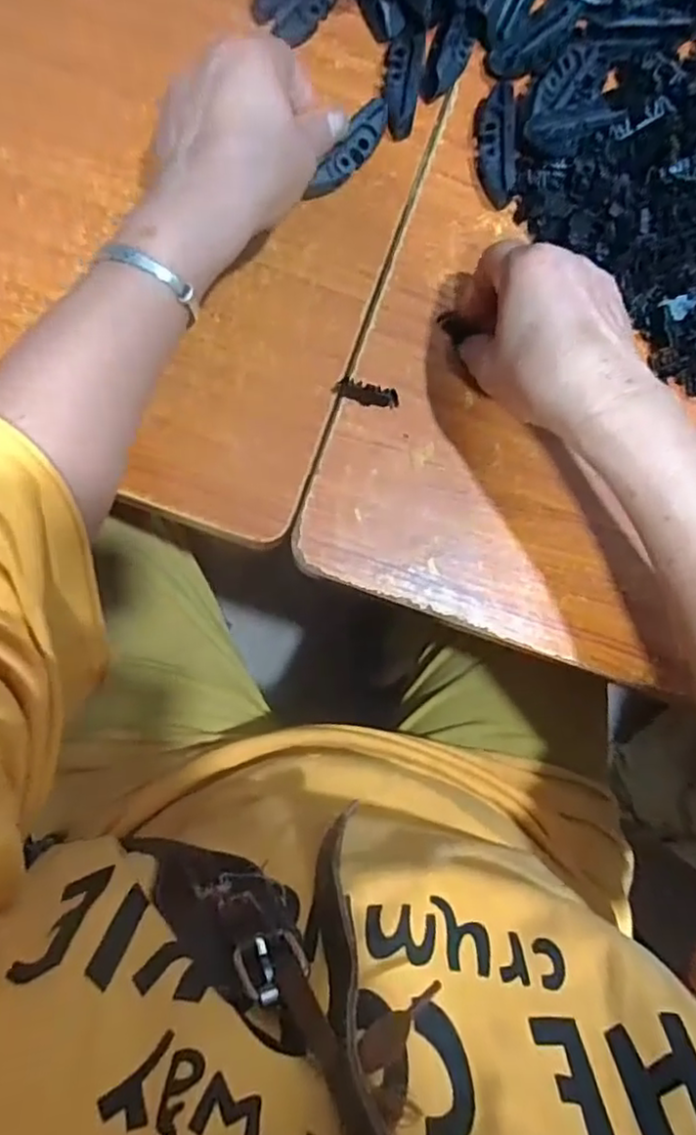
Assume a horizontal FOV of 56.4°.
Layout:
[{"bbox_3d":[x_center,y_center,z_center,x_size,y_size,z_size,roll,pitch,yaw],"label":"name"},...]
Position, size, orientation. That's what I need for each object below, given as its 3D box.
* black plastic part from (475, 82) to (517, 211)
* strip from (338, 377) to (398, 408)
[{"bbox_3d":[0.092,-0.259,0.399,0.020,0.025,0.068,-7,84,-6],"label":"black plastic part"},{"bbox_3d":[0.012,-0.102,0.380,0.035,0.004,0.012,13,82,-3],"label":"strip"}]

